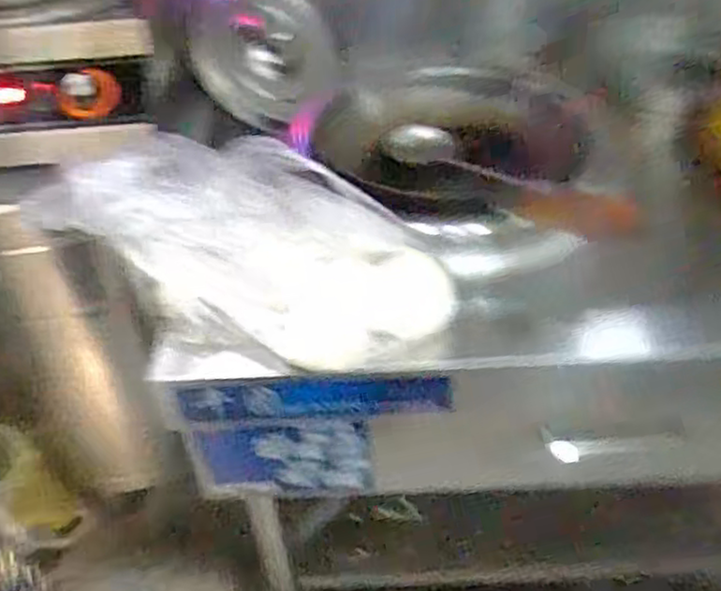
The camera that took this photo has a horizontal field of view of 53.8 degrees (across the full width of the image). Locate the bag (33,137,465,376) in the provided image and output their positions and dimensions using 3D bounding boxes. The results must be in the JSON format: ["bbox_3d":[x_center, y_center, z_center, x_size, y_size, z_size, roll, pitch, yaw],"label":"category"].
[{"bbox_3d":[-0.101,-0.048,0.696,0.360,0.210,0.148,-4,40,2],"label":"bag"}]

